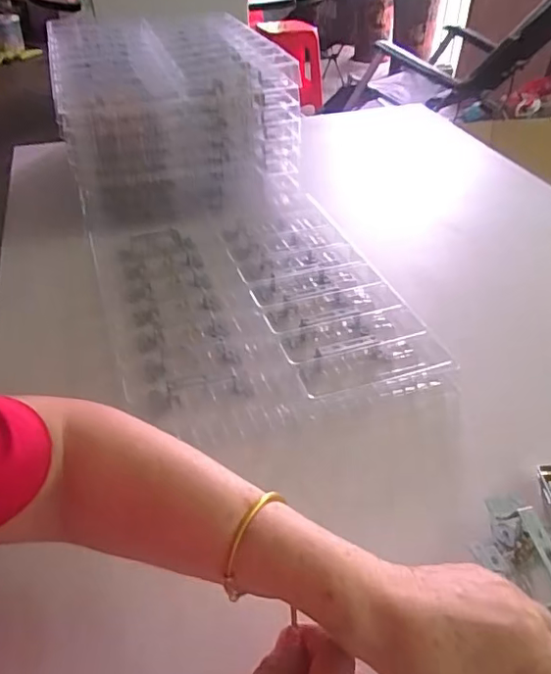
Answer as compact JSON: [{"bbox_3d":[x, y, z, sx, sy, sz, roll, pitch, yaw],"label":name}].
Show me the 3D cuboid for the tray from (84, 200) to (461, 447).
[{"bbox_3d":[-0.033,-0.051,0.695,0.335,0.043,0.421,-13,41,-14],"label":"tray"}]

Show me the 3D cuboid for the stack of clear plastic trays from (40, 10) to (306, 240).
[{"bbox_3d":[-0.175,-0.363,0.931,0.335,0.228,0.382,-13,41,-14],"label":"stack of clear plastic trays"}]

